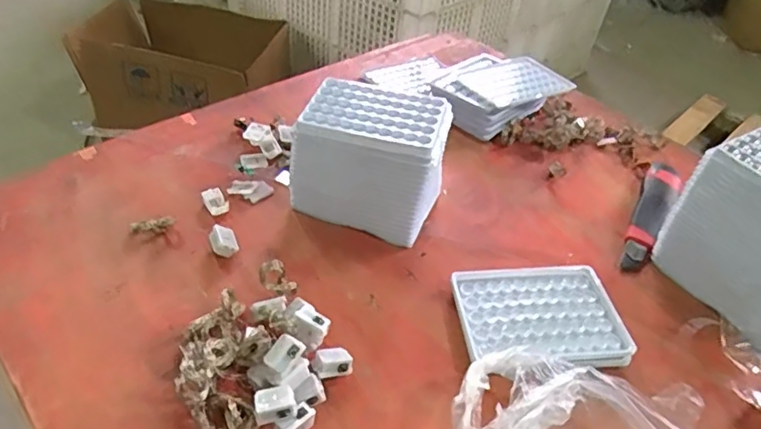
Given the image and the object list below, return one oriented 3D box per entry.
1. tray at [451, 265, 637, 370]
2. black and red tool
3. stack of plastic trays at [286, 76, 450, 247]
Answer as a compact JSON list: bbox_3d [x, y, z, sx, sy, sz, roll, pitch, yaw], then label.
[{"bbox_3d":[0.131,0.085,0.477,0.129,0.019,0.102,0,41,-9],"label":"tray"},{"bbox_3d":[0.285,-0.003,0.600,0.036,0.015,0.184,26,44,21],"label":"black and red tool"},{"bbox_3d":[-0.007,-0.053,0.547,0.128,0.106,0.092,17,41,11],"label":"stack of plastic trays"}]

